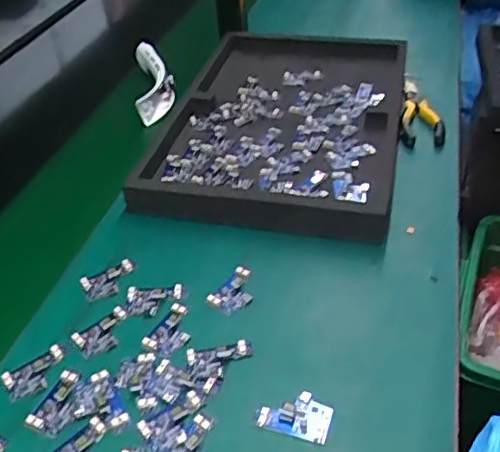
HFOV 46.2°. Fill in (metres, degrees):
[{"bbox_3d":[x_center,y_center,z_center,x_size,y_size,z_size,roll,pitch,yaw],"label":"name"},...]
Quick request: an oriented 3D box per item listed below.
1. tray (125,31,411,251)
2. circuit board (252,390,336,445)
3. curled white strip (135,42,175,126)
[{"bbox_3d":[0.048,-0.148,0.774,0.303,0.060,0.430,8,41,12],"label":"tray"},{"bbox_3d":[0.036,0.145,0.462,0.059,0.011,0.038,12,43,17],"label":"circuit board"},{"bbox_3d":[-0.147,-0.228,0.902,0.055,0.055,0.179,-6,41,-5],"label":"curled white strip"}]

